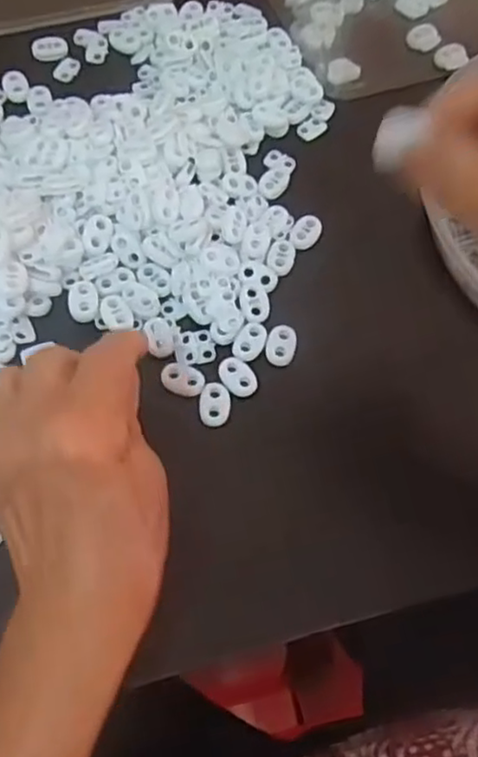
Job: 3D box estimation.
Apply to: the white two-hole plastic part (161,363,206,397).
[{"bbox_3d":[-0.028,0.000,0.336,0.022,0.004,0.017,15,67,3],"label":"white two-hole plastic part"}]

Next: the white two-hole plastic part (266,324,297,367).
[{"bbox_3d":[0.023,-0.018,0.349,0.015,0.006,0.022,13,67,3],"label":"white two-hole plastic part"}]

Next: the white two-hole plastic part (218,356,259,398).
[{"bbox_3d":[-0.001,-0.001,0.339,0.016,0.004,0.024,-34,73,-16],"label":"white two-hole plastic part"}]

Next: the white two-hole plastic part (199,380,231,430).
[{"bbox_3d":[-0.012,0.013,0.332,0.015,0.005,0.023,3,67,-2],"label":"white two-hole plastic part"}]

